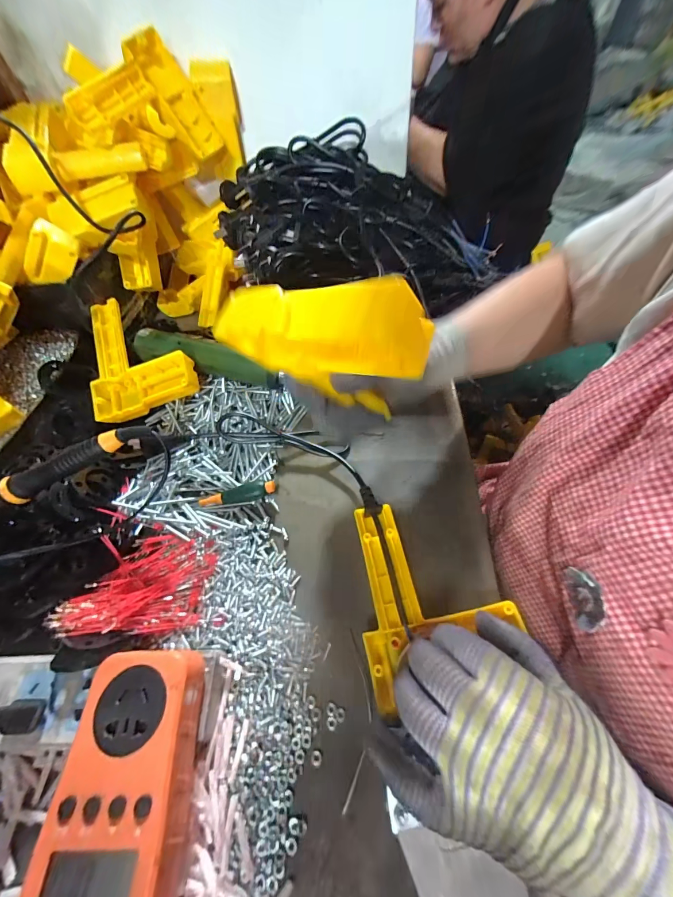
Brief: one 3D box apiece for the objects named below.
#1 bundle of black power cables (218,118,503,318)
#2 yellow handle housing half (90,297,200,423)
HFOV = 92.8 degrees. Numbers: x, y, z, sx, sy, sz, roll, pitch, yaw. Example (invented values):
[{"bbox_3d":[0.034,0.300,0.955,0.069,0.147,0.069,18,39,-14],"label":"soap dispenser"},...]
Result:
[{"bbox_3d":[0.040,-0.300,0.416,0.369,0.121,0.205,-3,56,-5],"label":"bundle of black power cables"},{"bbox_3d":[-0.224,-0.108,0.372,0.112,0.029,0.141,-14,81,2],"label":"yellow handle housing half"}]

